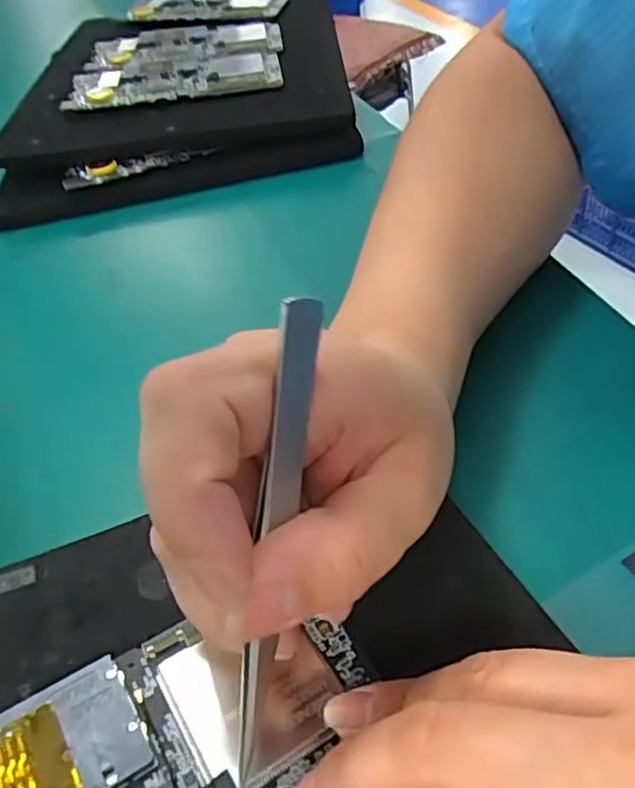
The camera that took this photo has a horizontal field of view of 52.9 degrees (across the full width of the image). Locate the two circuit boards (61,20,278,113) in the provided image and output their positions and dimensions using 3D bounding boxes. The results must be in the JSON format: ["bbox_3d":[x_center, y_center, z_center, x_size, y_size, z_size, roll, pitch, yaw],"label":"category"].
[{"bbox_3d":[-0.107,-0.260,0.493,0.153,0.013,0.146,-10,46,2],"label":"two circuit boards"}]

